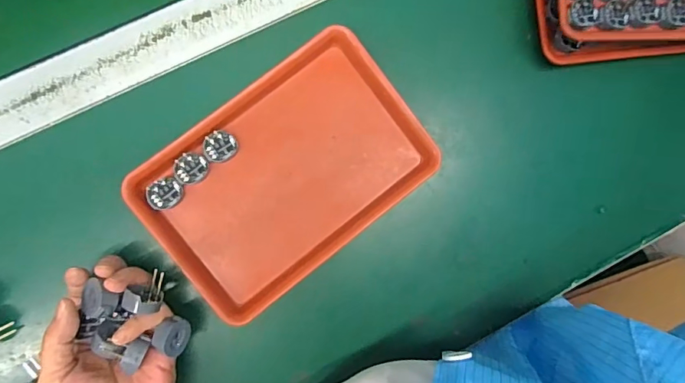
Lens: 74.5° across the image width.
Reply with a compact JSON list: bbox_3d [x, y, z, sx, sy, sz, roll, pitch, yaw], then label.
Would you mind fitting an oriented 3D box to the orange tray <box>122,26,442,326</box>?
[{"bbox_3d":[-0.046,-0.015,0.395,0.237,0.022,0.159,-38,94,-6],"label":"orange tray"}]

